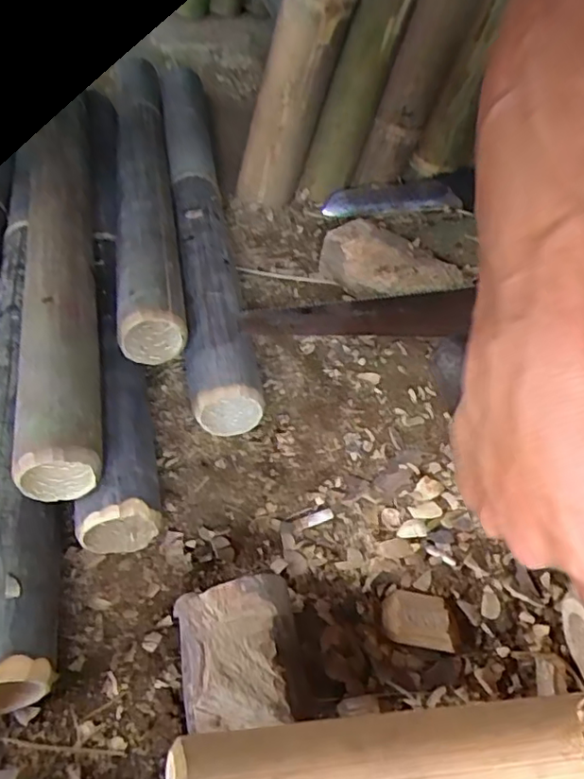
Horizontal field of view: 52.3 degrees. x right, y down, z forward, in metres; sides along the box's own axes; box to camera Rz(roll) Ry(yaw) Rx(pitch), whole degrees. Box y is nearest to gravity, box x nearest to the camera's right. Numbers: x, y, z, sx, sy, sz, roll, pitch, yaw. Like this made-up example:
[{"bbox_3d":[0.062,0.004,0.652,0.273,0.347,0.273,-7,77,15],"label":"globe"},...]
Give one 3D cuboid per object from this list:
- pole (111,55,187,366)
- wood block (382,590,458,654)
[{"bbox_3d":[-0.167,-0.254,0.674,0.067,0.050,0.586,-4,48,-9],"label":"pole"},{"bbox_3d":[0.089,0.161,0.418,0.049,0.012,0.041,7,47,1],"label":"wood block"}]

